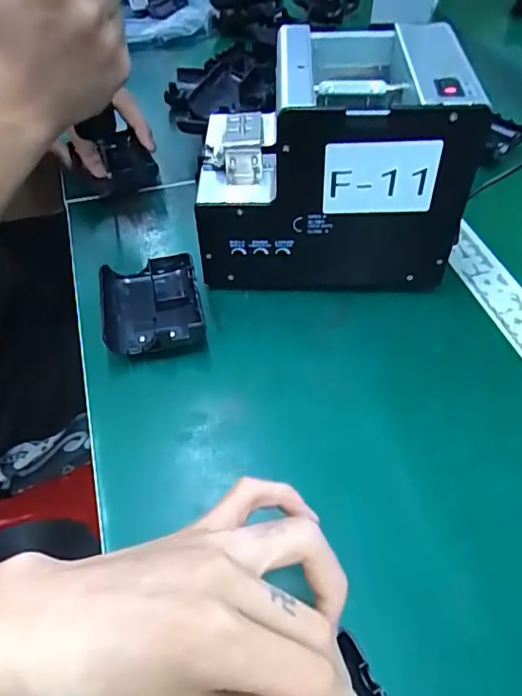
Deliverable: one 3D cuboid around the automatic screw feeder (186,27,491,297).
[{"bbox_3d":[0.050,-0.136,0.410,0.179,0.152,0.127,2,51,3],"label":"automatic screw feeder"}]

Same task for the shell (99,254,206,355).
[{"bbox_3d":[-0.081,-0.031,0.400,0.072,0.028,0.079,-9,51,-7],"label":"shell"}]

